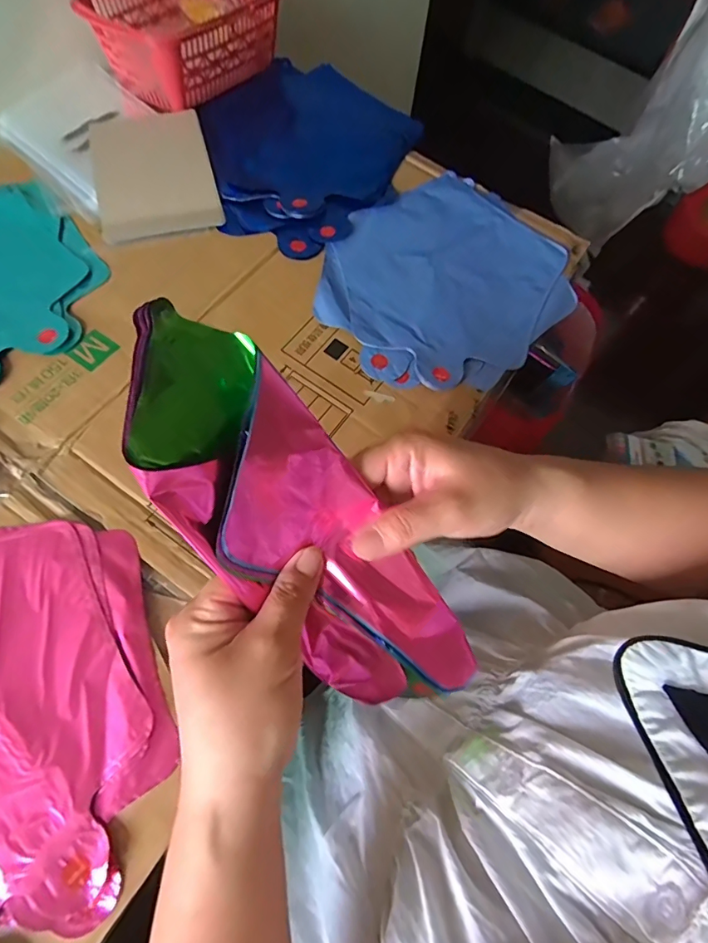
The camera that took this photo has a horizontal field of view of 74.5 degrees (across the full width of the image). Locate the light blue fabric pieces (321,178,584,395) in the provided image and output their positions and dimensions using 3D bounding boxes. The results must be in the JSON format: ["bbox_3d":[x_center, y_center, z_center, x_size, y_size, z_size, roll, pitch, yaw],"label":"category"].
[{"bbox_3d":[0.088,-0.188,0.454,0.248,0.014,0.214,-36,73,-16],"label":"light blue fabric pieces"}]

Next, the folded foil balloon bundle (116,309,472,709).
[{"bbox_3d":[-0.028,0.029,0.237,0.082,0.039,0.230,-42,106,-18],"label":"folded foil balloon bundle"}]

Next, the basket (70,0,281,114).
[{"bbox_3d":[-0.189,-0.504,0.528,0.144,0.076,0.210,38,70,13],"label":"basket"}]

